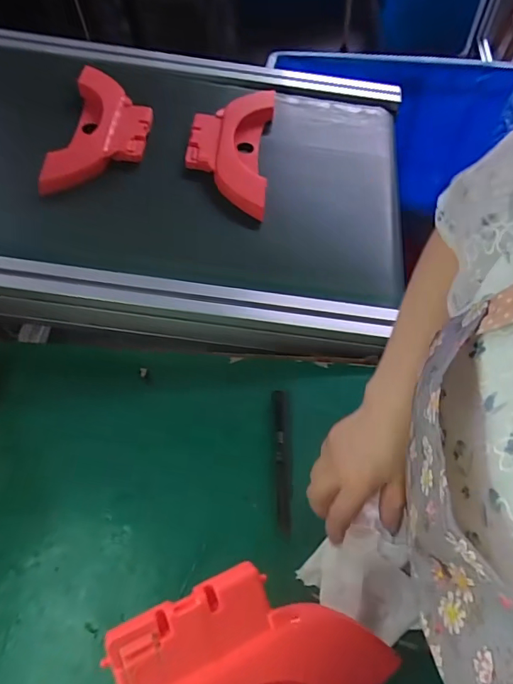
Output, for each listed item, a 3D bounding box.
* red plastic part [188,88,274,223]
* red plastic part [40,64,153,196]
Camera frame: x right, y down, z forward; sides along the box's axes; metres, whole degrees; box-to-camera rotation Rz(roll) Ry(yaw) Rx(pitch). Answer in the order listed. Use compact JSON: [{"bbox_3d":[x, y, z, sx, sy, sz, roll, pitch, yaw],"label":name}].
[{"bbox_3d":[-0.037,-0.281,0.655,0.111,0.026,0.251,2,61,4],"label":"red plastic part"},{"bbox_3d":[-0.210,-0.294,0.649,0.119,0.033,0.243,0,61,3],"label":"red plastic part"}]

